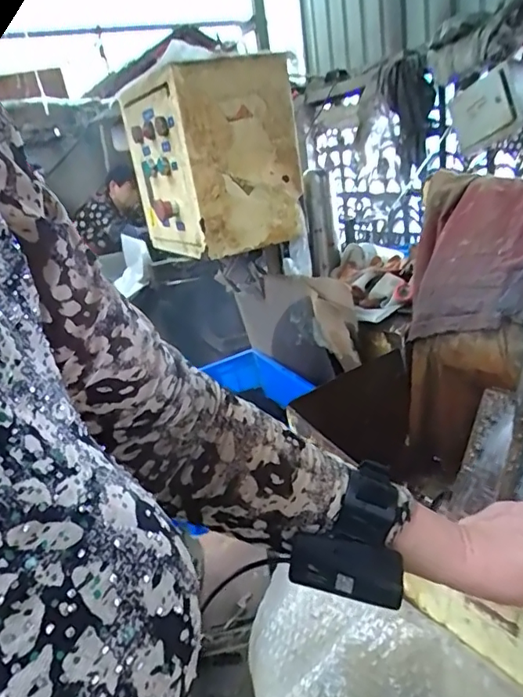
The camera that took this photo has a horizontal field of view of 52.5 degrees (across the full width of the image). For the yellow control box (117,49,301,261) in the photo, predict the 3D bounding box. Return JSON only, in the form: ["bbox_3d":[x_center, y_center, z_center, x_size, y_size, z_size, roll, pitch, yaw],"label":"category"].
[{"bbox_3d":[-0.092,-0.336,0.937,0.204,0.276,0.276,-18,31,-29],"label":"yellow control box"}]

